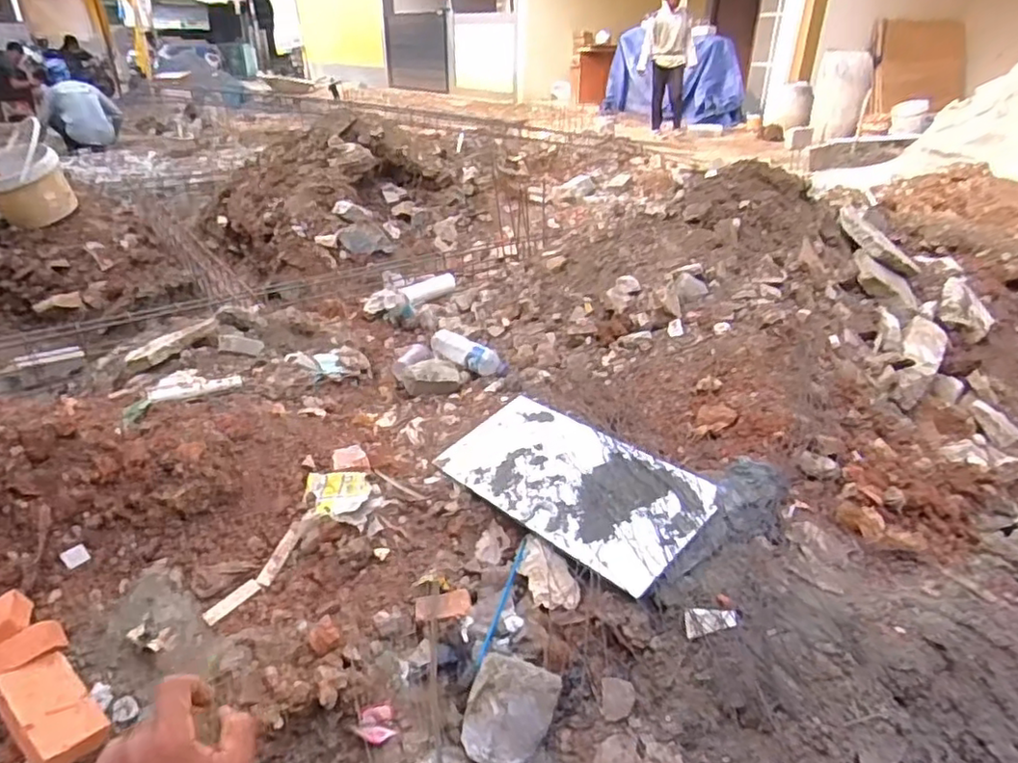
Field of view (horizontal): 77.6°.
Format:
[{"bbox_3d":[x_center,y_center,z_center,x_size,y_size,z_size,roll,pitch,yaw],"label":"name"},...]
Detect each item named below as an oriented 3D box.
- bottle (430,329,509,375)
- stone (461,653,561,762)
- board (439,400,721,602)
[{"bbox_3d":[-0.103,-0.064,1.621,0.249,0.064,0.060,22,36,32],"label":"bottle"},{"bbox_3d":[0.002,0.436,0.843,0.100,0.140,0.068,20,-3,-15],"label":"stone"},{"bbox_3d":[0.101,0.164,1.106,0.242,0.016,0.499,-33,36,-27],"label":"board"}]

